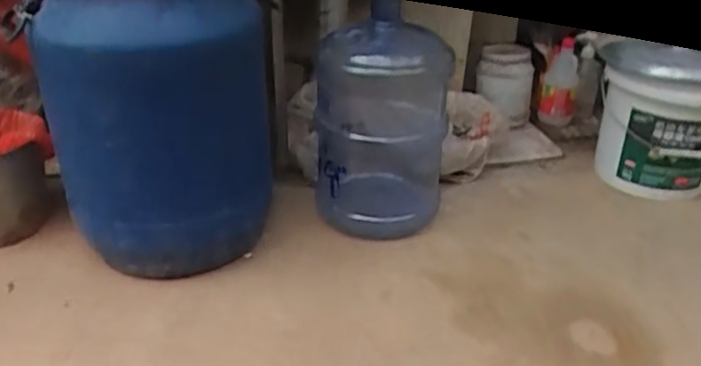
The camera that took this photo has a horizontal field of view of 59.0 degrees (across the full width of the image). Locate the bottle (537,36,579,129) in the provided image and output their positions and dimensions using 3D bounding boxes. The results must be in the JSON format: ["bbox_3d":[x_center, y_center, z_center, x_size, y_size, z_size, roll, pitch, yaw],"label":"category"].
[{"bbox_3d":[0.504,-0.230,1.496,0.083,0.206,0.074,15,34,21],"label":"bottle"}]

